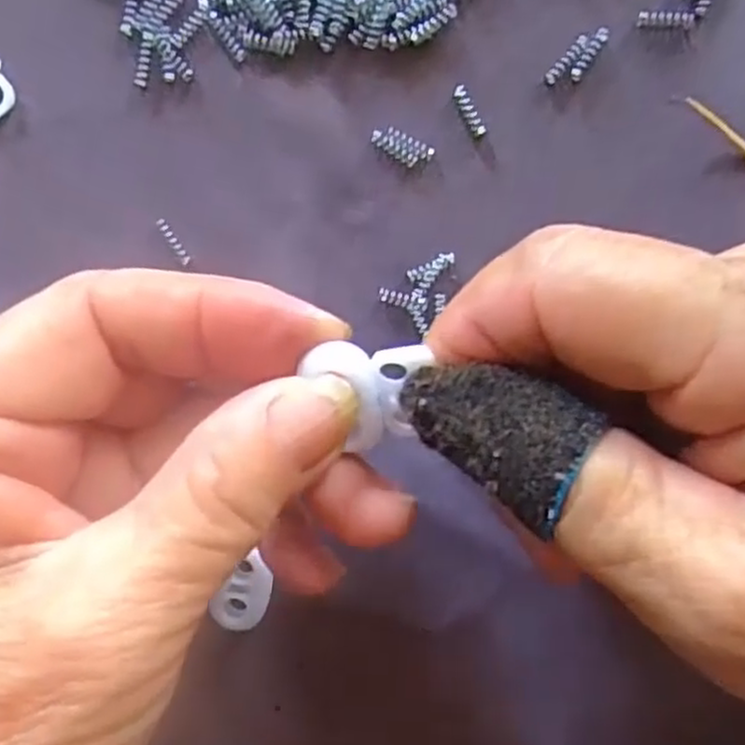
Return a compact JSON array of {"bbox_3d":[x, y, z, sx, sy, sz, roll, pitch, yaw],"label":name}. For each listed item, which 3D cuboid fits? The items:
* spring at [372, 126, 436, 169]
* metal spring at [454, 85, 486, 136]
[{"bbox_3d":[0.007,-0.051,0.168,0.014,0.004,0.006,27,99,-4],"label":"spring"},{"bbox_3d":[0.022,-0.059,0.167,0.004,0.004,0.012,-28,98,5],"label":"metal spring"}]

